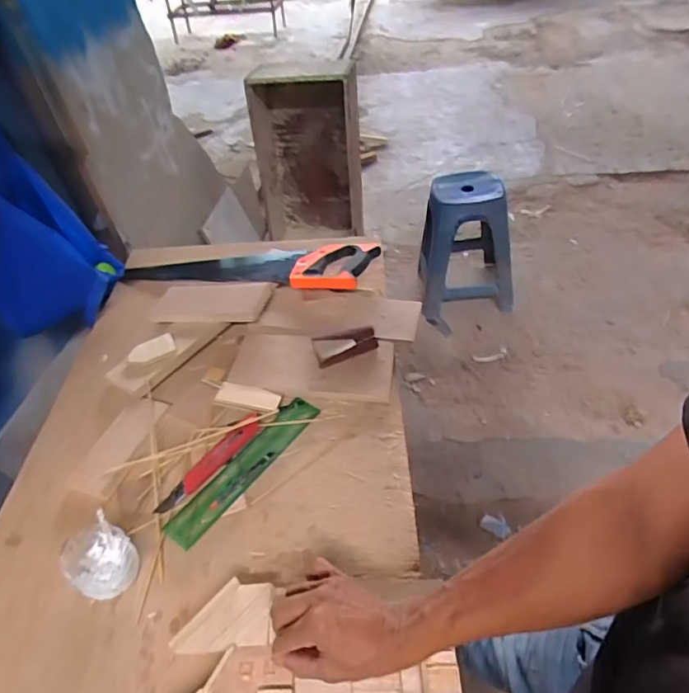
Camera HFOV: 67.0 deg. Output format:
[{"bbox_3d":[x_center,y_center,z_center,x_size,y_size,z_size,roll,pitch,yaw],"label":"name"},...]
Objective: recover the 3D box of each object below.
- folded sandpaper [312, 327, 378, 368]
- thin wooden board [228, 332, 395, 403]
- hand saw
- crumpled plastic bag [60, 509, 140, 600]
[{"bbox_3d":[0.001,-0.003,0.815,0.097,0.020,0.052,-14,44,-7],"label":"folded sandpaper"},{"bbox_3d":[-0.051,0.028,0.815,0.250,0.019,0.121,6,47,8],"label":"thin wooden board"},{"bbox_3d":[-0.187,-0.162,0.994,0.487,0.033,0.134,3,44,10],"label":"hand saw"},{"bbox_3d":[-0.275,0.237,0.584,0.069,0.069,0.066,16,48,23],"label":"crumpled plastic bag"}]

